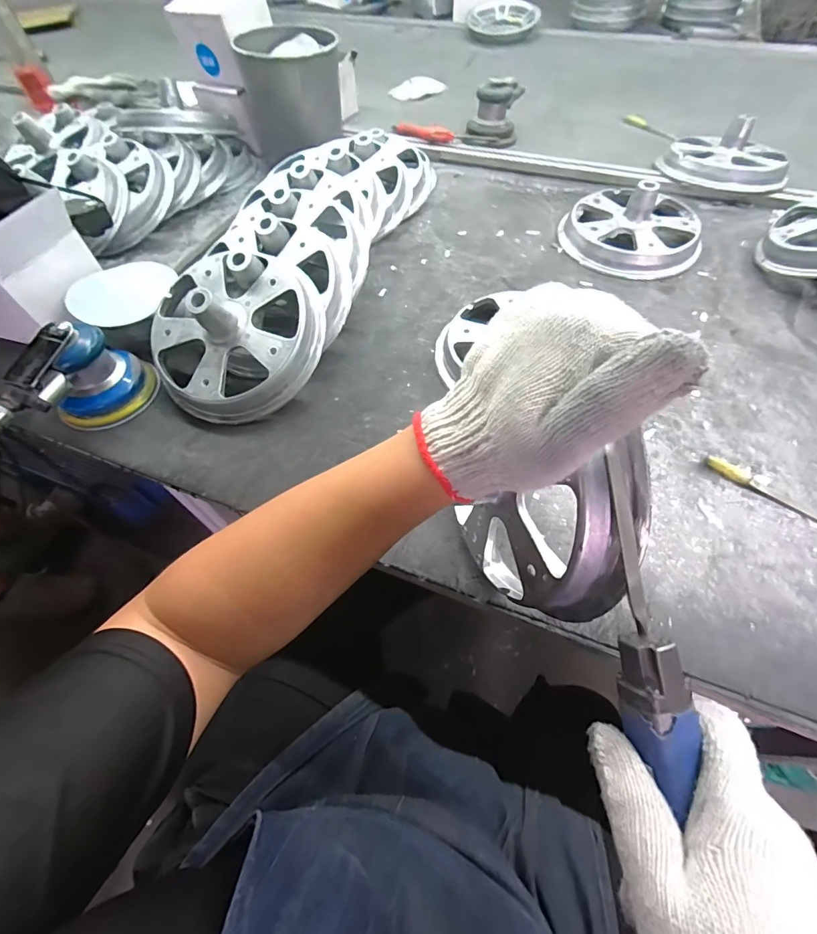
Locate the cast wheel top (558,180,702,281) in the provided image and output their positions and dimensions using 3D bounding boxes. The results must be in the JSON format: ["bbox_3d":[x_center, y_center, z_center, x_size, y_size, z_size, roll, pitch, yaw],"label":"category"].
[{"bbox_3d":[0.345,-0.377,0.631,0.205,0.067,0.189,31,64,20],"label":"cast wheel top"}]

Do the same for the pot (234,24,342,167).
[{"bbox_3d":[-0.215,-0.692,0.763,0.180,0.141,0.170,-17,59,-8],"label":"pot"}]

